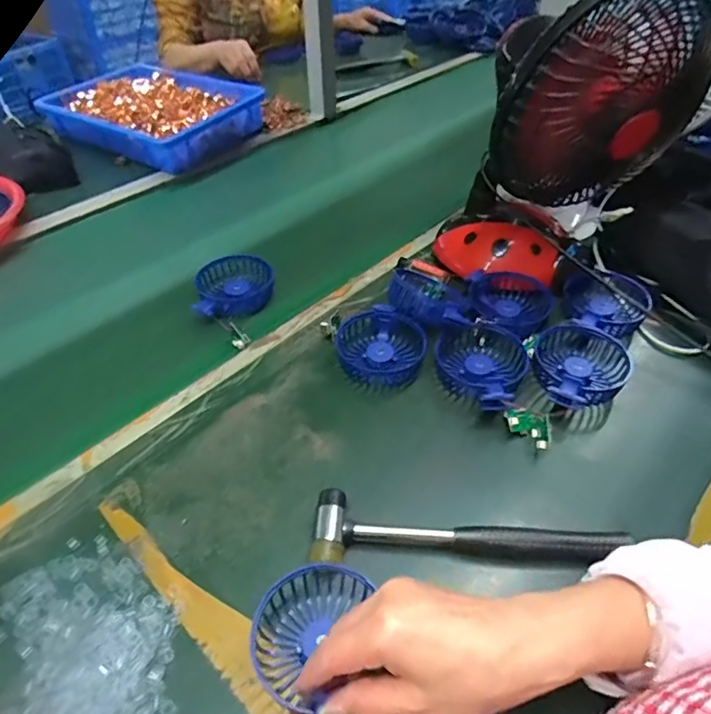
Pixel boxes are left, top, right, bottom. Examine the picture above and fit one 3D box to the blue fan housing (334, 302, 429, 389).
[{"bbox_3d":[0.026,-0.012,0.550,0.092,0.031,0.082,31,52,28],"label":"blue fan housing"}]

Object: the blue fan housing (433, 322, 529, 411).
[{"bbox_3d":[0.120,0.006,0.521,0.091,0.031,0.103,19,47,19],"label":"blue fan housing"}]

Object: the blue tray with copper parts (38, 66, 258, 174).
[{"bbox_3d":[-0.373,-0.453,0.975,0.364,0.065,0.249,22,48,22],"label":"blue tray with copper parts"}]

